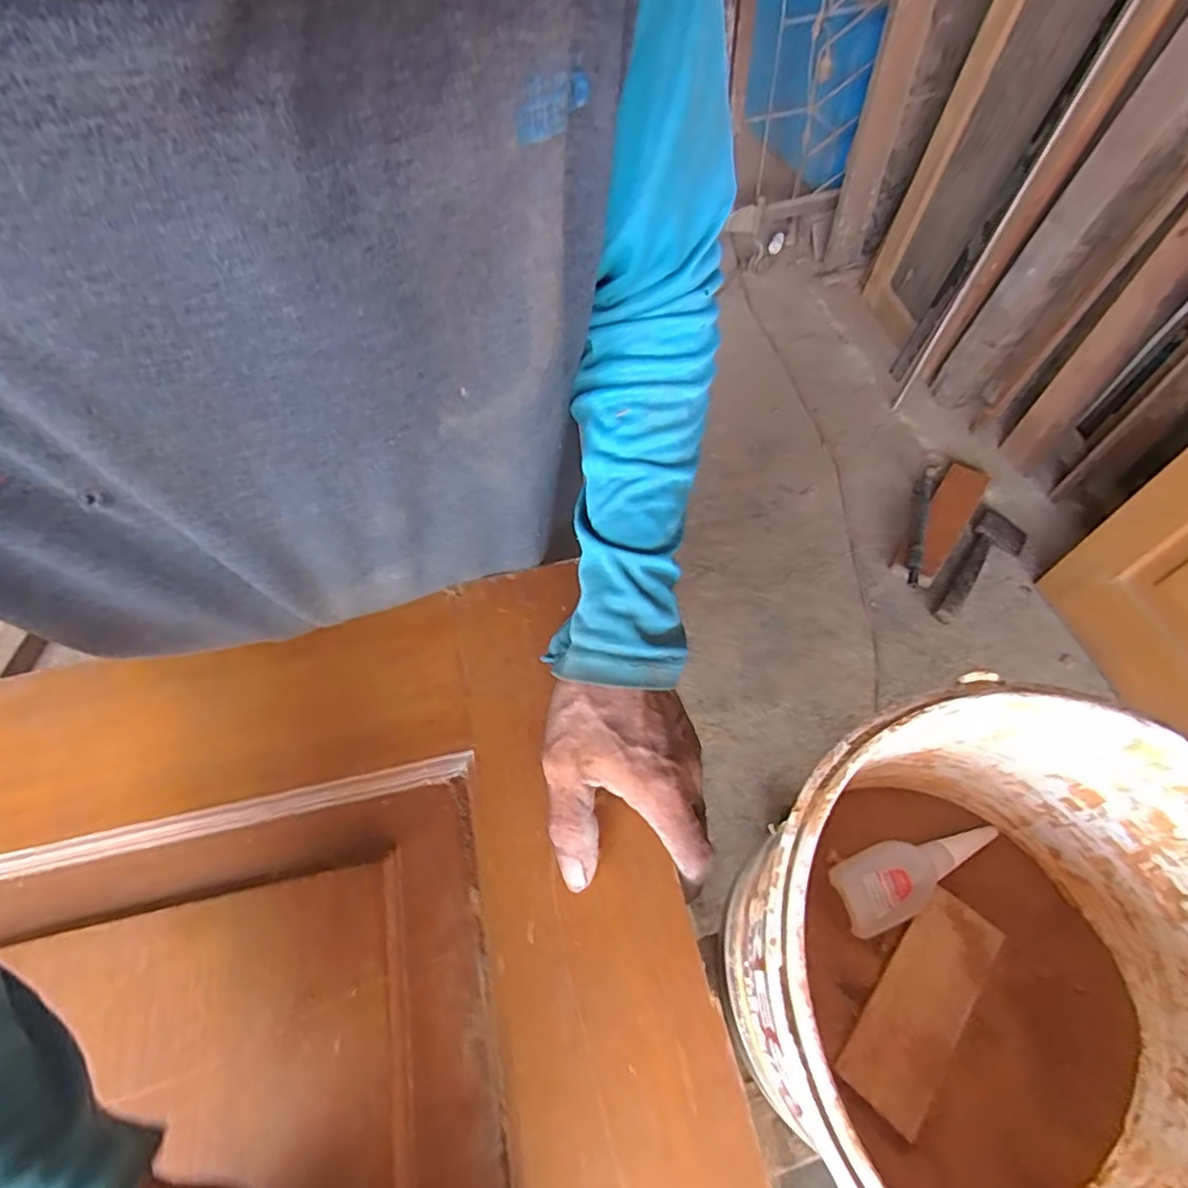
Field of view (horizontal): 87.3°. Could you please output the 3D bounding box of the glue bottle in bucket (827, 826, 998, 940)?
[{"bbox_3d":[0.163,0.138,0.312,0.092,0.027,0.033,-20,60,-7],"label":"glue bottle in bucket"}]

